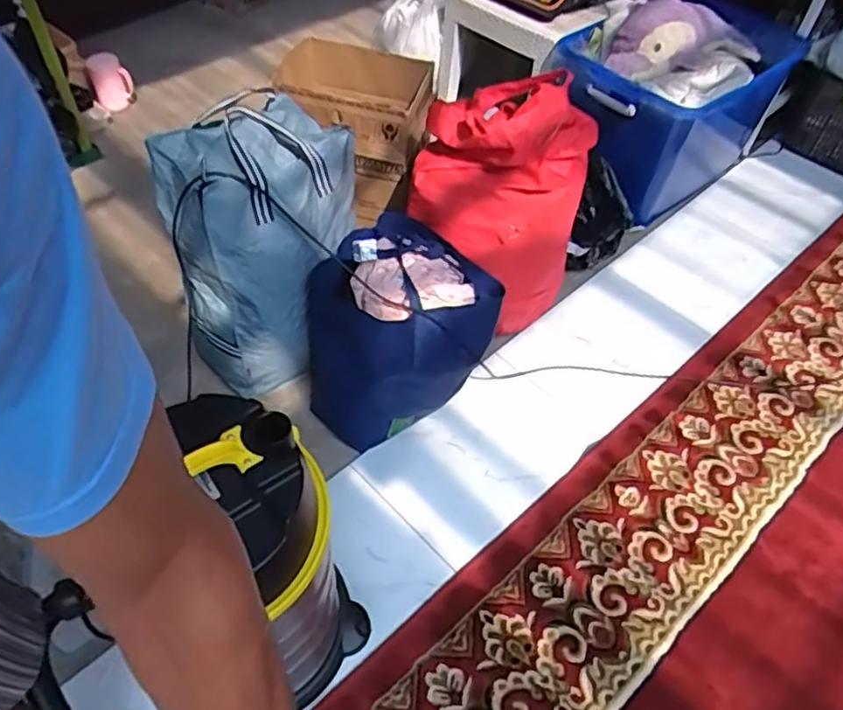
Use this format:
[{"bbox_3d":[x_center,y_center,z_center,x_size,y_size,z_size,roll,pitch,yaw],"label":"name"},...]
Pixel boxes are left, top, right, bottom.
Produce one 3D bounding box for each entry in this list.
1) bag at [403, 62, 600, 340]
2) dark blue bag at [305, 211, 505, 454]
[{"bbox_3d":[0.177,-0.353,1.469,0.322,0.489,0.278,32,56,20],"label":"bag"},{"bbox_3d":[-0.058,-0.027,1.392,0.322,0.355,0.350,39,58,24],"label":"dark blue bag"}]

